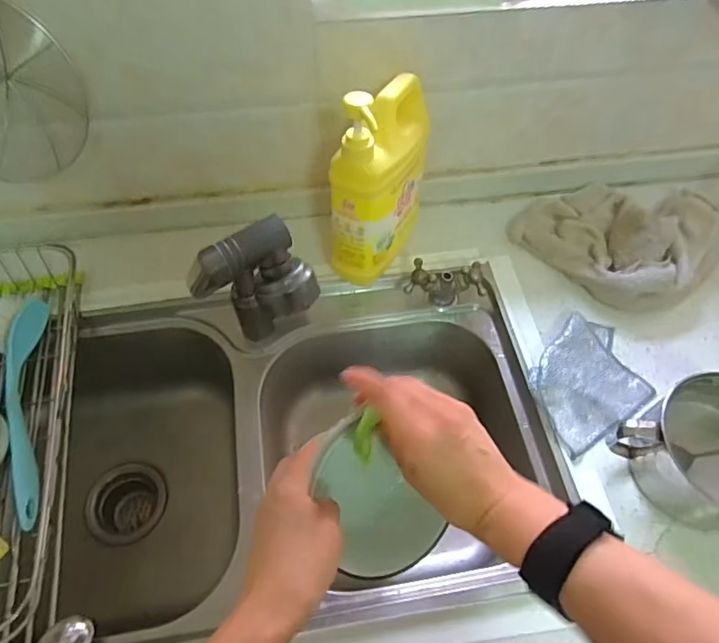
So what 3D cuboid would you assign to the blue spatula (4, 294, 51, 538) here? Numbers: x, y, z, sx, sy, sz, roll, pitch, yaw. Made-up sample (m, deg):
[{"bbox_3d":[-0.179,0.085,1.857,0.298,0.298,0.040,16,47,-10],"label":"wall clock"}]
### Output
[{"bbox_3d":[-0.356,0.090,0.539,0.038,0.049,0.241,-9,59,-6],"label":"blue spatula"}]

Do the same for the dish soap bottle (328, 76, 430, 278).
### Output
[{"bbox_3d":[0.026,-0.167,0.578,0.076,0.221,0.149,18,60,10],"label":"dish soap bottle"}]

